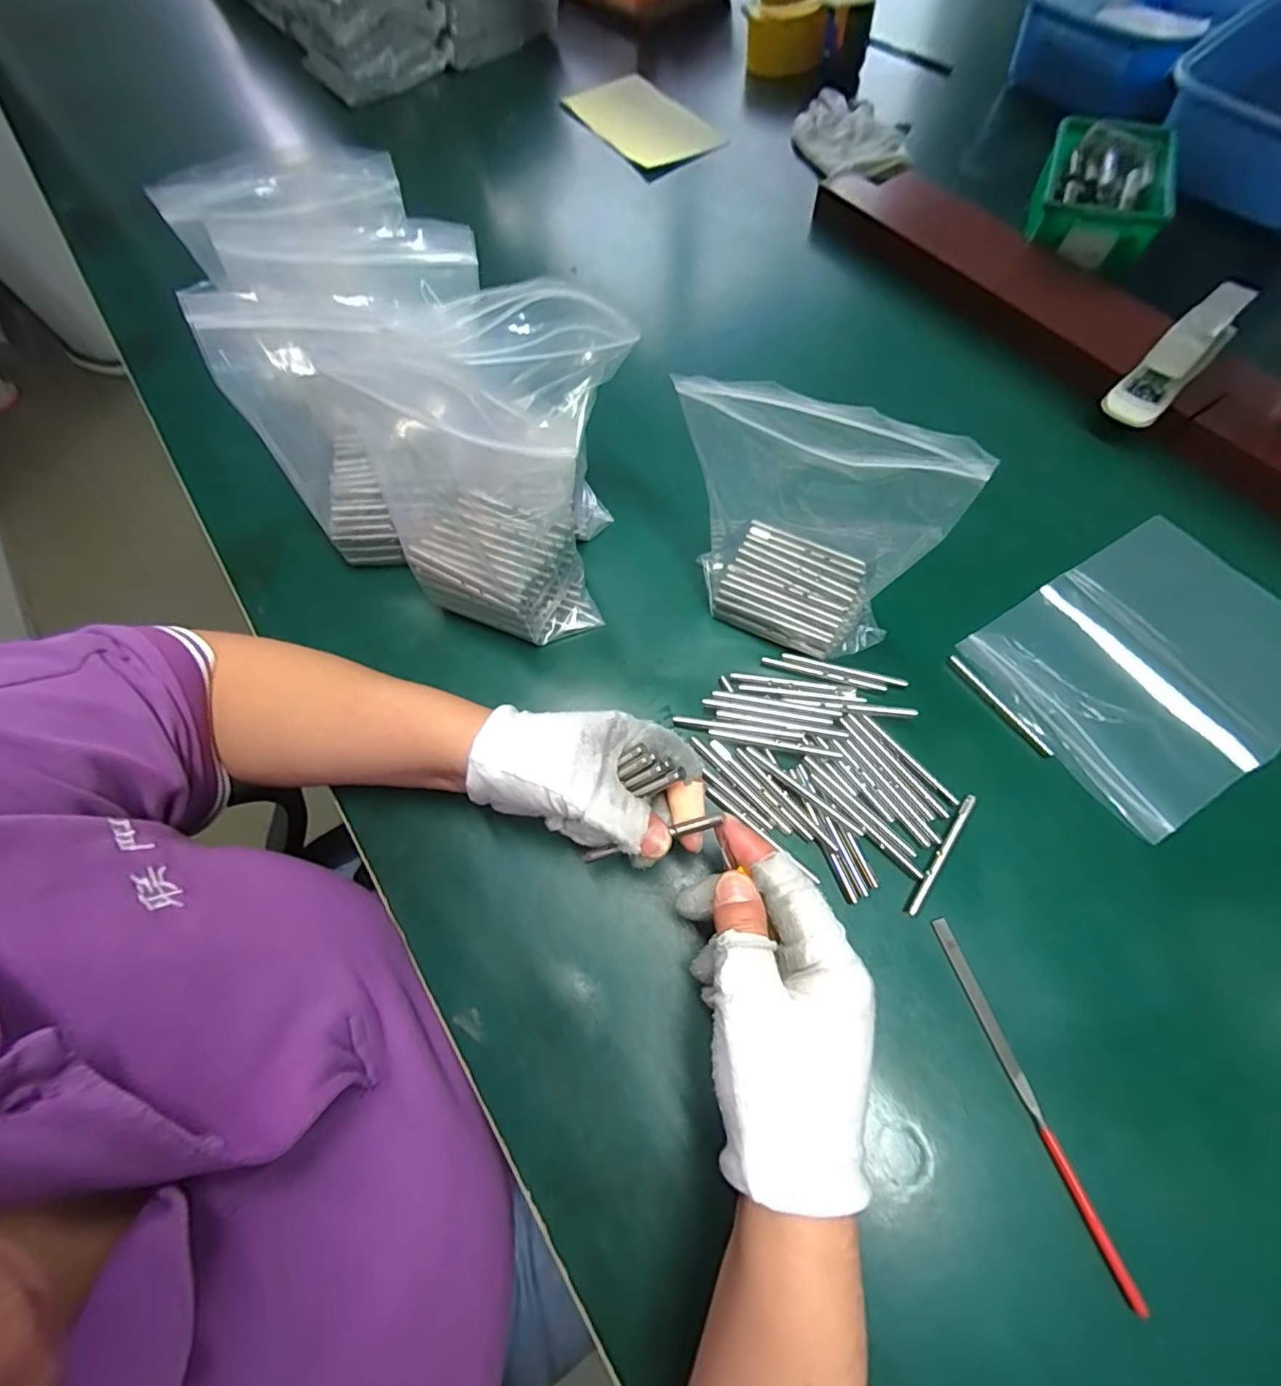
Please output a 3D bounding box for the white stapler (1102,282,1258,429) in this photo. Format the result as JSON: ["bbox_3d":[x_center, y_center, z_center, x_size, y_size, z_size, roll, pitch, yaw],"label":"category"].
[{"bbox_3d":[0.387,-0.242,0.395,0.110,0.063,0.033,-40,68,-17],"label":"white stapler"}]

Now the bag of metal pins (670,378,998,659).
[{"bbox_3d":[0.090,-0.094,0.307,0.134,0.151,0.069,32,72,15],"label":"bag of metal pins"}]

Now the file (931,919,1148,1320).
[{"bbox_3d":[0.184,0.190,0.262,0.008,0.005,0.158,-17,67,-4],"label":"file"}]

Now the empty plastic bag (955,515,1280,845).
[{"bbox_3d":[0.326,-0.020,0.350,0.199,0.014,0.148,-30,66,-13],"label":"empty plastic bag"}]

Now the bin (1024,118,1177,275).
[{"bbox_3d":[0.402,-0.442,0.484,0.104,0.045,0.133,22,70,12],"label":"bin"}]

